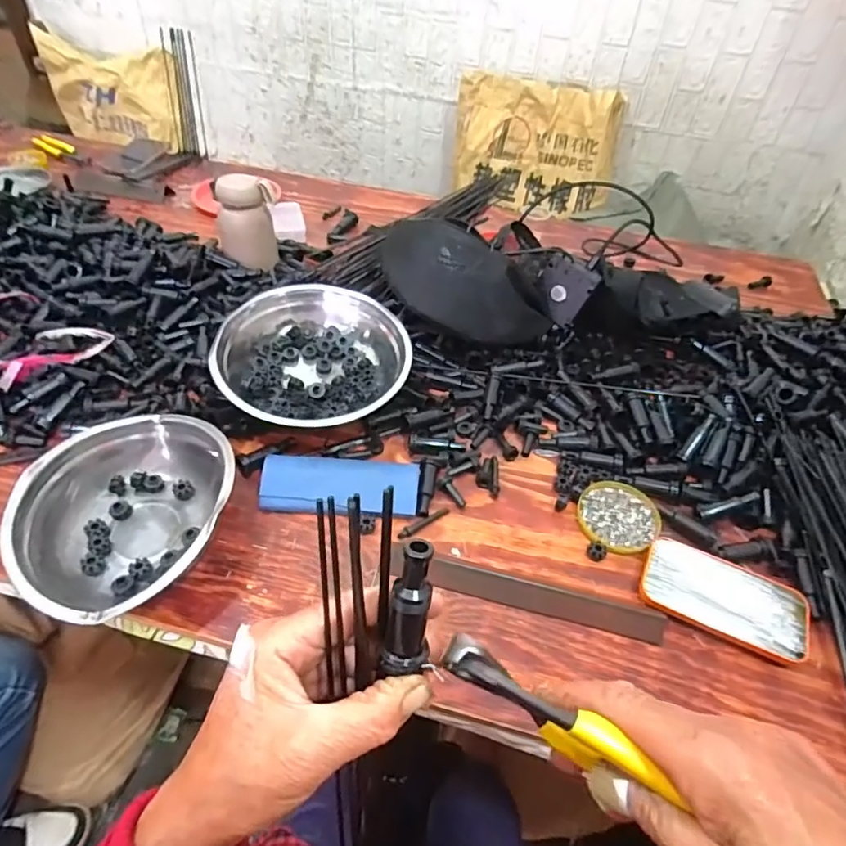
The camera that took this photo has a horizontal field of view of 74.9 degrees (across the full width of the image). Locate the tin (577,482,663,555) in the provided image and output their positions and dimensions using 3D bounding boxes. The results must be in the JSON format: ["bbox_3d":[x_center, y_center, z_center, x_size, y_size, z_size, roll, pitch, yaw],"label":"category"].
[{"bbox_3d":[0.207,0.099,0.587,0.081,0.010,0.085,3,47,-3],"label":"tin"}]

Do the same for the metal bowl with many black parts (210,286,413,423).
[{"bbox_3d":[-0.129,-0.082,0.651,0.217,0.094,0.193,-6,48,-11],"label":"metal bowl with many black parts"}]

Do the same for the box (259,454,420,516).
[{"bbox_3d":[-0.086,0.065,0.580,0.159,0.020,0.071,2,47,-3],"label":"box"}]

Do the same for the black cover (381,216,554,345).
[{"bbox_3d":[0.056,-0.176,0.721,0.233,0.119,0.063,34,15,2],"label":"black cover"}]

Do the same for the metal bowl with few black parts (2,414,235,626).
[{"bbox_3d":[-0.272,0.083,0.518,0.189,0.063,0.192,3,47,-3],"label":"metal bowl with few black parts"}]

